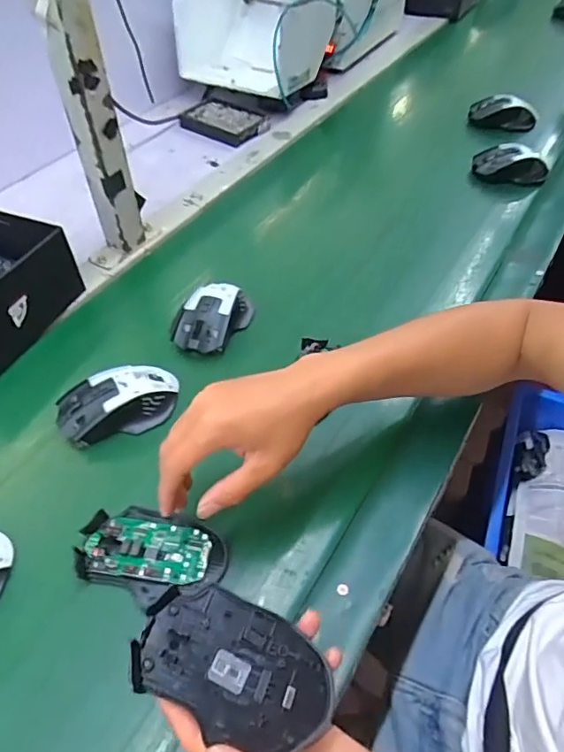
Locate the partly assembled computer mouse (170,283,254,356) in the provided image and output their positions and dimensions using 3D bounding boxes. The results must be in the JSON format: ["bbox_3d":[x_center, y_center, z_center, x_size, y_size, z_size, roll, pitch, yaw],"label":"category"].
[{"bbox_3d":[-0.077,-0.067,0.592,0.062,0.033,0.095,23,53,19],"label":"partly assembled computer mouse"}]

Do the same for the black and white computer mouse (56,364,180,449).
[{"bbox_3d":[-0.155,0.024,0.510,0.112,0.032,0.059,-19,52,-15],"label":"black and white computer mouse"}]

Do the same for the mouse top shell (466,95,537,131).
[{"bbox_3d":[0.371,-0.441,0.899,0.109,0.035,0.068,8,50,8],"label":"mouse top shell"}]

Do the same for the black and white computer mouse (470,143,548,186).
[{"bbox_3d":[0.342,-0.315,0.793,0.110,0.038,0.053,3,49,3],"label":"black and white computer mouse"}]

